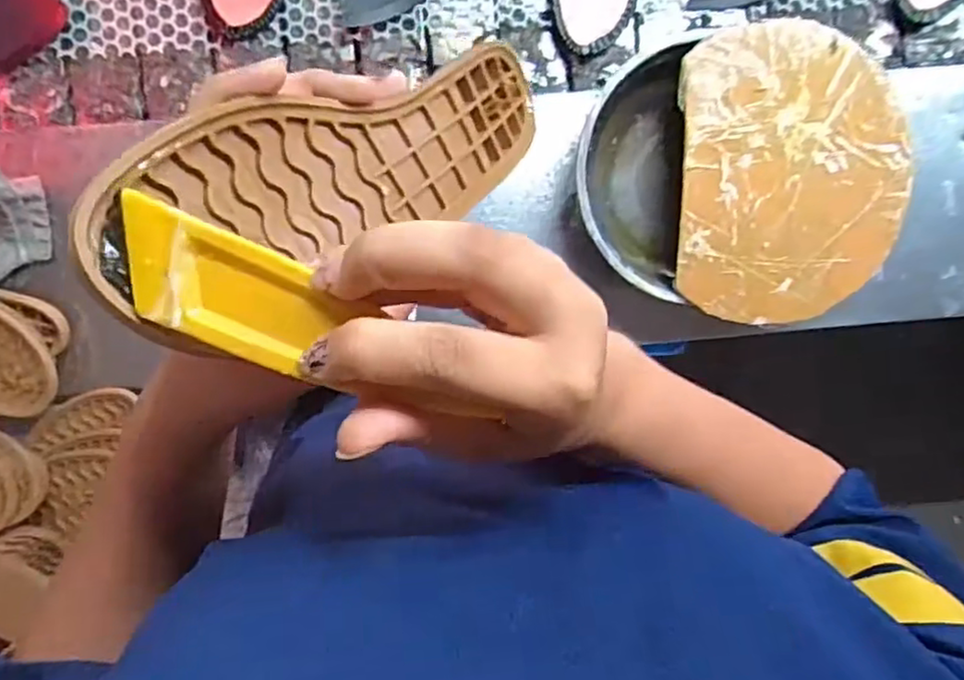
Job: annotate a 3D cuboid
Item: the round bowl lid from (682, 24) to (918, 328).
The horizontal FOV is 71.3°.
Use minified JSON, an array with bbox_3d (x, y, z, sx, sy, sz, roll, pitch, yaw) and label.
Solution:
[{"bbox_3d":[0.264,-0.139,0.568,0.192,0.013,0.238,-2,96,-4],"label":"round bowl lid"}]

